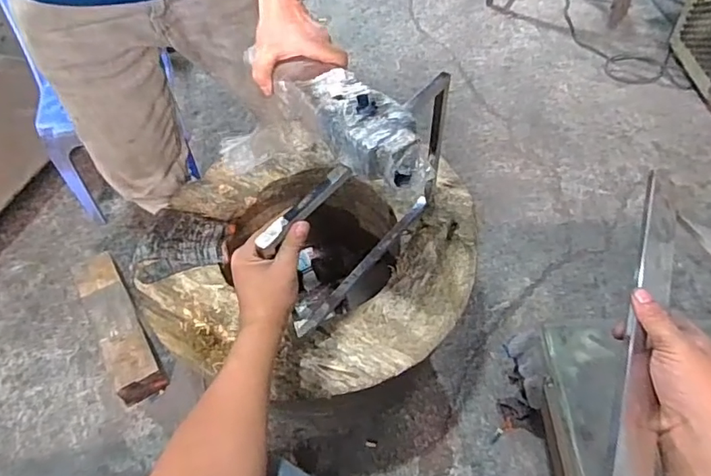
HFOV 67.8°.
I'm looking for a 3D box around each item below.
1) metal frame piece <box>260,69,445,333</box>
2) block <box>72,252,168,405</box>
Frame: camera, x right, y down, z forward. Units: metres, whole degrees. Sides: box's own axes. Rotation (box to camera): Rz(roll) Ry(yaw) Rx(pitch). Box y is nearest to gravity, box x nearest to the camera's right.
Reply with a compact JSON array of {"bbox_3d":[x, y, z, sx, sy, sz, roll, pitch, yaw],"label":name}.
[{"bbox_3d":[0.019,-0.040,0.729,0.031,0.282,0.353,35,64,22],"label":"metal frame piece"},{"bbox_3d":[-0.524,0.189,1.173,0.094,0.102,0.354,-27,59,-15],"label":"block"}]

